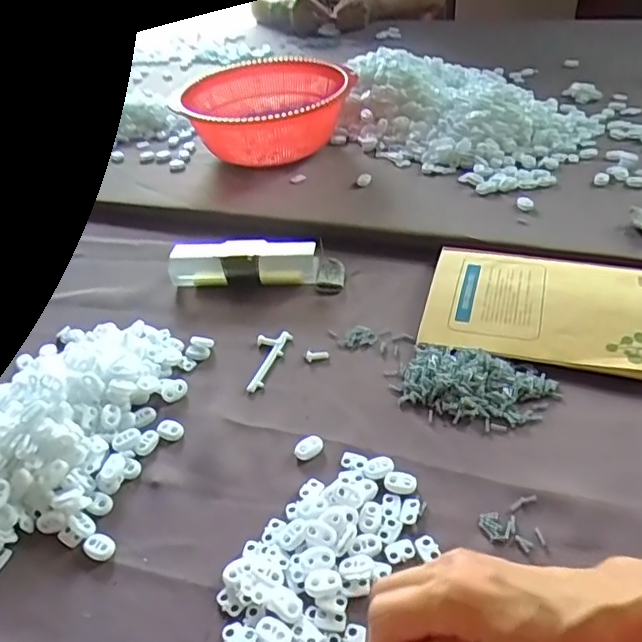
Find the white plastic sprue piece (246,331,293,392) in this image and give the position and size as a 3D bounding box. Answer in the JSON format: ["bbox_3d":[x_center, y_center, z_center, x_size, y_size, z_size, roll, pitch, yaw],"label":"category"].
[{"bbox_3d":[-0.052,0.033,0.521,0.029,0.005,0.073,10,43,20],"label":"white plastic sprue piece"}]

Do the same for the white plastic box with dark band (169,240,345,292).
[{"bbox_3d":[-0.067,-0.064,0.604,0.178,0.034,0.044,2,41,12],"label":"white plastic box with dark band"}]

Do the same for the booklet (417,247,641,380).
[{"bbox_3d":[0.202,-0.018,0.524,0.207,0.014,0.139,9,43,18],"label":"booklet"}]

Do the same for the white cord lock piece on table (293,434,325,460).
[{"bbox_3d":[-0.009,0.095,0.439,0.023,0.008,0.016,-16,41,-10],"label":"white cord lock piece on table"}]

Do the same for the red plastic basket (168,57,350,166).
[{"bbox_3d":[-0.071,-0.291,0.816,0.210,0.087,0.254,-14,41,-7],"label":"red plastic basket"}]

